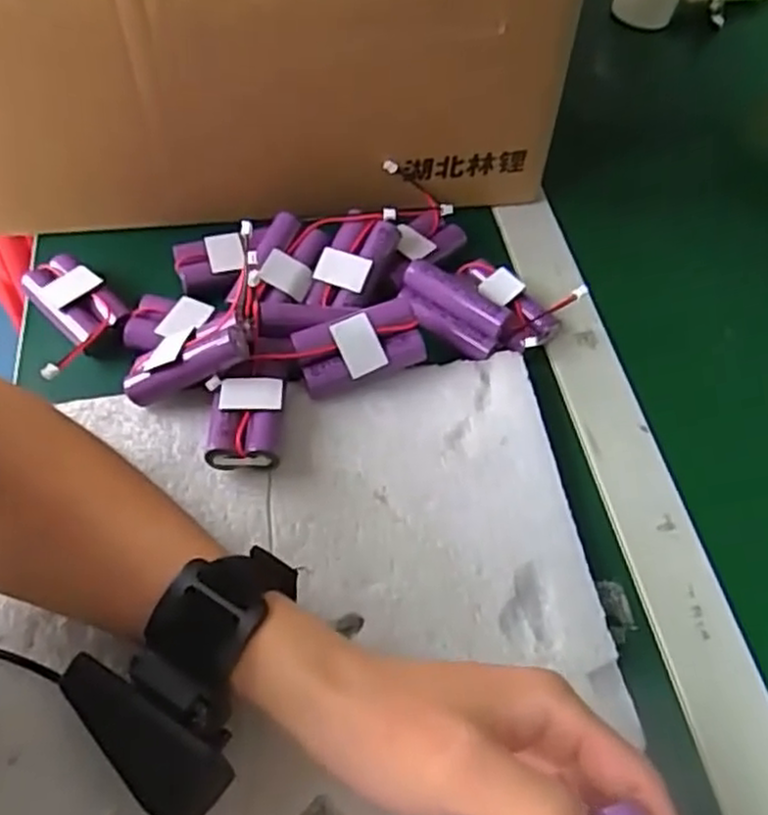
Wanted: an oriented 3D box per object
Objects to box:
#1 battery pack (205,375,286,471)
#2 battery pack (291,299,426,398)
[{"bbox_3d":[-0.068,0.008,0.361,0.034,0.021,0.053,2,55,-4],"label":"battery pack"},{"bbox_3d":[-0.013,-0.031,0.386,0.065,0.020,0.037,-14,89,-3],"label":"battery pack"}]

